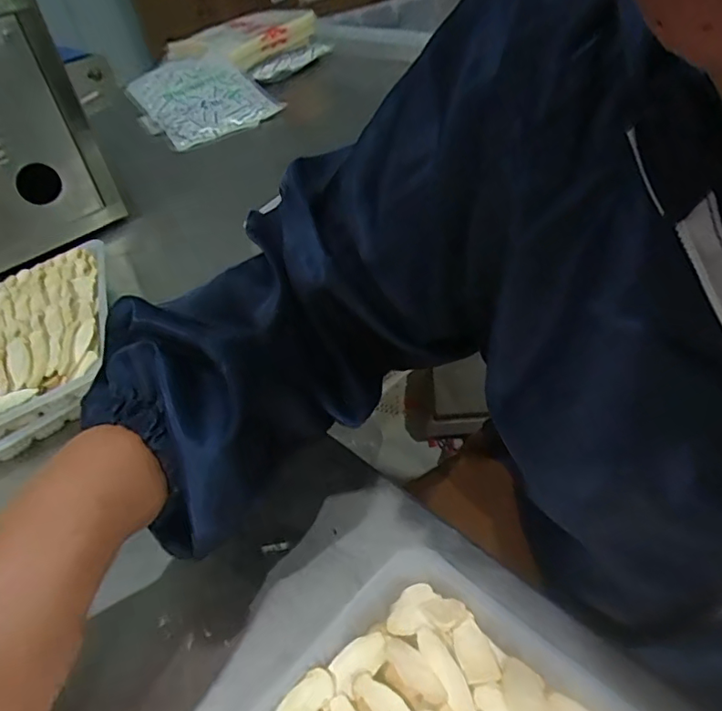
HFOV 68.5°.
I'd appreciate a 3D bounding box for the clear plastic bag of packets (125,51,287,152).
[{"bbox_3d":[-0.290,-0.472,0.978,0.217,0.043,0.228,-34,66,-23],"label":"clear plastic bag of packets"}]

